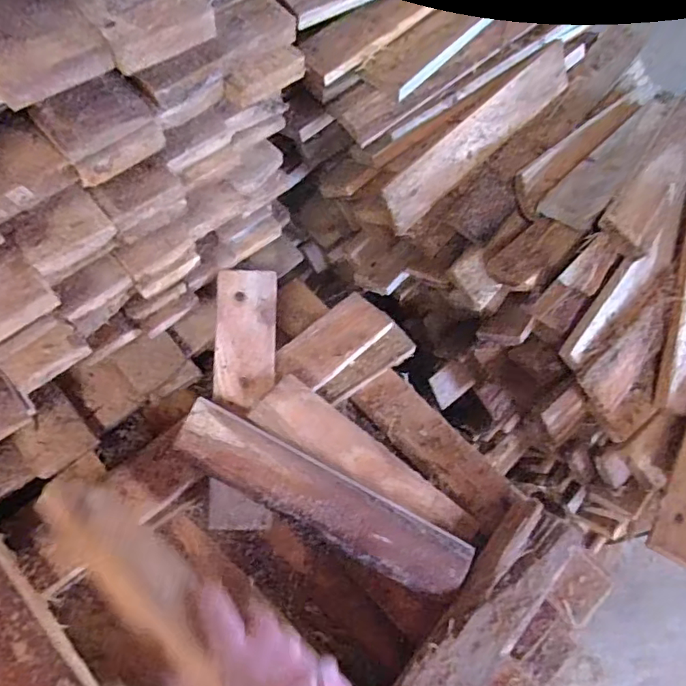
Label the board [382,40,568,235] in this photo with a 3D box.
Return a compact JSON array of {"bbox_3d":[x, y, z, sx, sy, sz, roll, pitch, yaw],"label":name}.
[{"bbox_3d":[0.184,-0.281,0.725,0.364,0.065,0.016,-44,30,-16],"label":"board"}]

